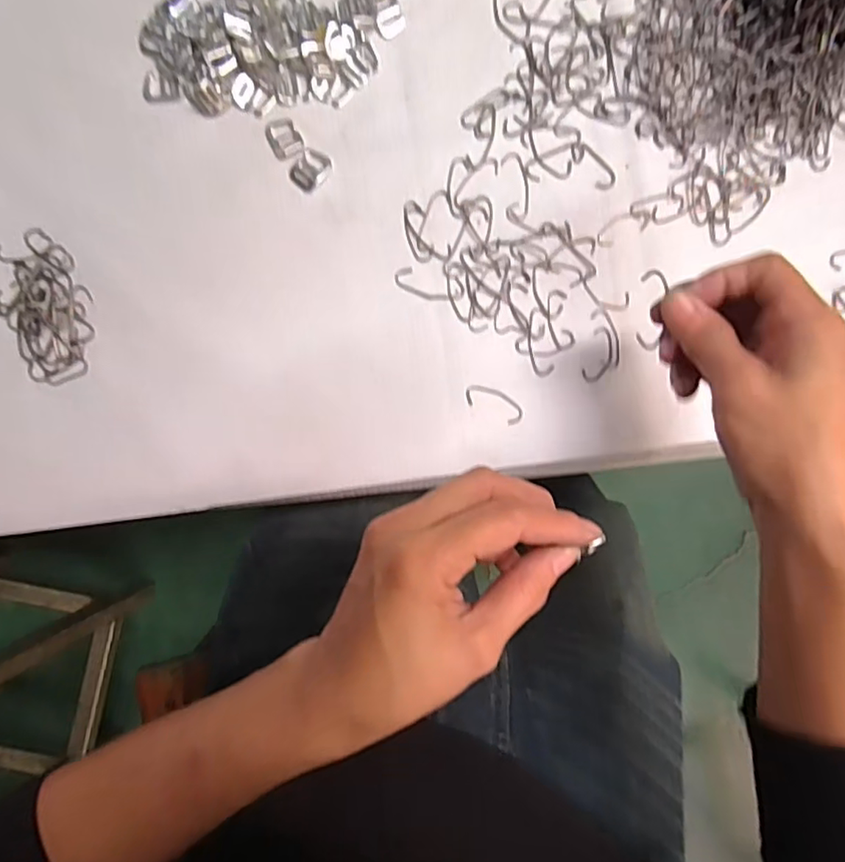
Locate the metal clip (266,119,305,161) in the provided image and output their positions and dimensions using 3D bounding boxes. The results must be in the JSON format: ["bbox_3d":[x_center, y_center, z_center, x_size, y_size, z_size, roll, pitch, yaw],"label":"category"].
[{"bbox_3d":[-0.084,-0.177,0.354,0.019,0.004,0.026,-29,90,-1],"label":"metal clip"}]

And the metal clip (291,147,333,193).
[{"bbox_3d":[-0.067,-0.158,0.353,0.019,0.004,0.025,38,89,0],"label":"metal clip"}]

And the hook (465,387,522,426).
[{"bbox_3d":[0.044,-0.017,0.354,0.037,0.004,0.015,27,89,-1],"label":"hook"}]

